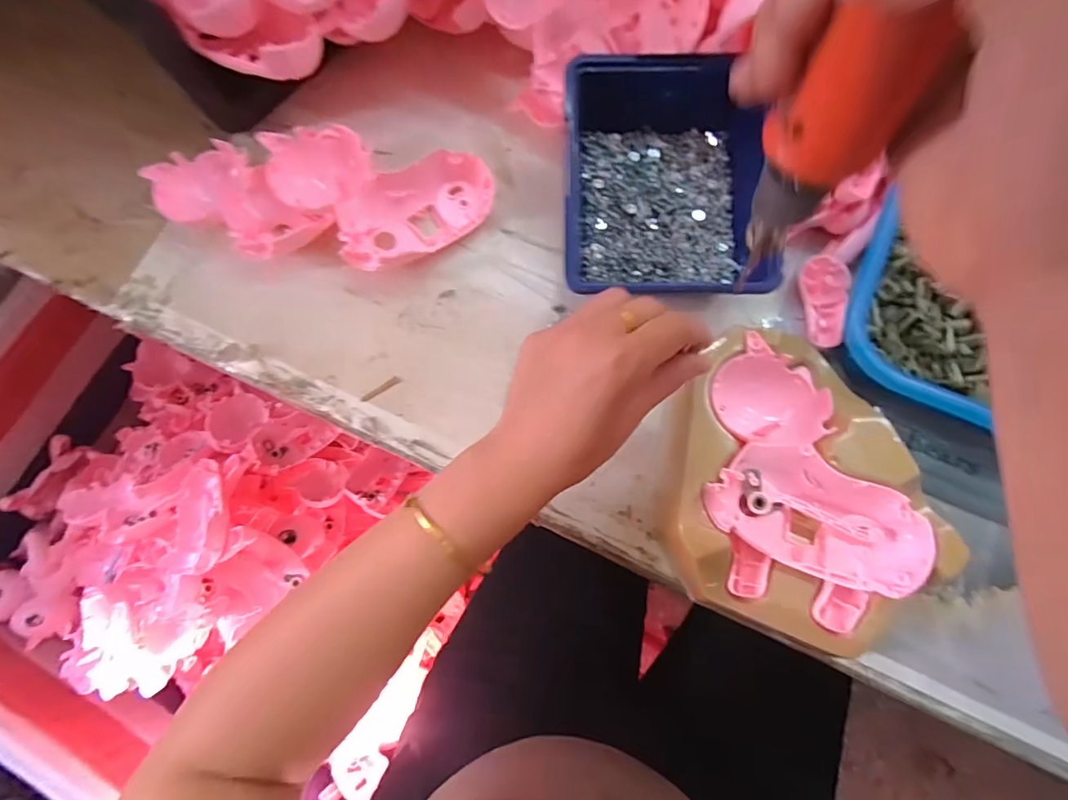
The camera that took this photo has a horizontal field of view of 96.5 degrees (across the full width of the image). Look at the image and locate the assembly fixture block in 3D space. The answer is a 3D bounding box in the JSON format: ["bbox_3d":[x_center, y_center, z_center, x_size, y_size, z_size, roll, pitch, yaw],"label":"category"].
[{"bbox_3d":[0.166,0.053,0.308,0.163,0.056,0.185,13,78,4],"label":"assembly fixture block"}]

